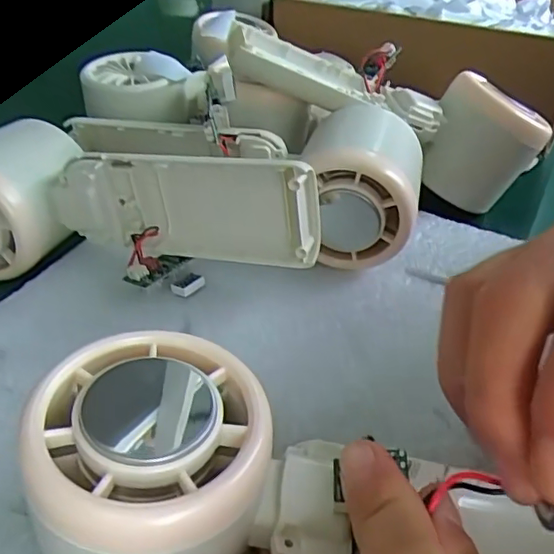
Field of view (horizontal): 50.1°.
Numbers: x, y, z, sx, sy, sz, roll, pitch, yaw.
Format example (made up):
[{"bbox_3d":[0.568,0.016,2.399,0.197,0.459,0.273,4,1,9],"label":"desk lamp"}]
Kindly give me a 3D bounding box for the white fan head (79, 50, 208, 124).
[{"bbox_3d":[-0.072,-0.105,0.328,0.064,0.034,0.047,-1,38,-6],"label":"white fan head"}]

